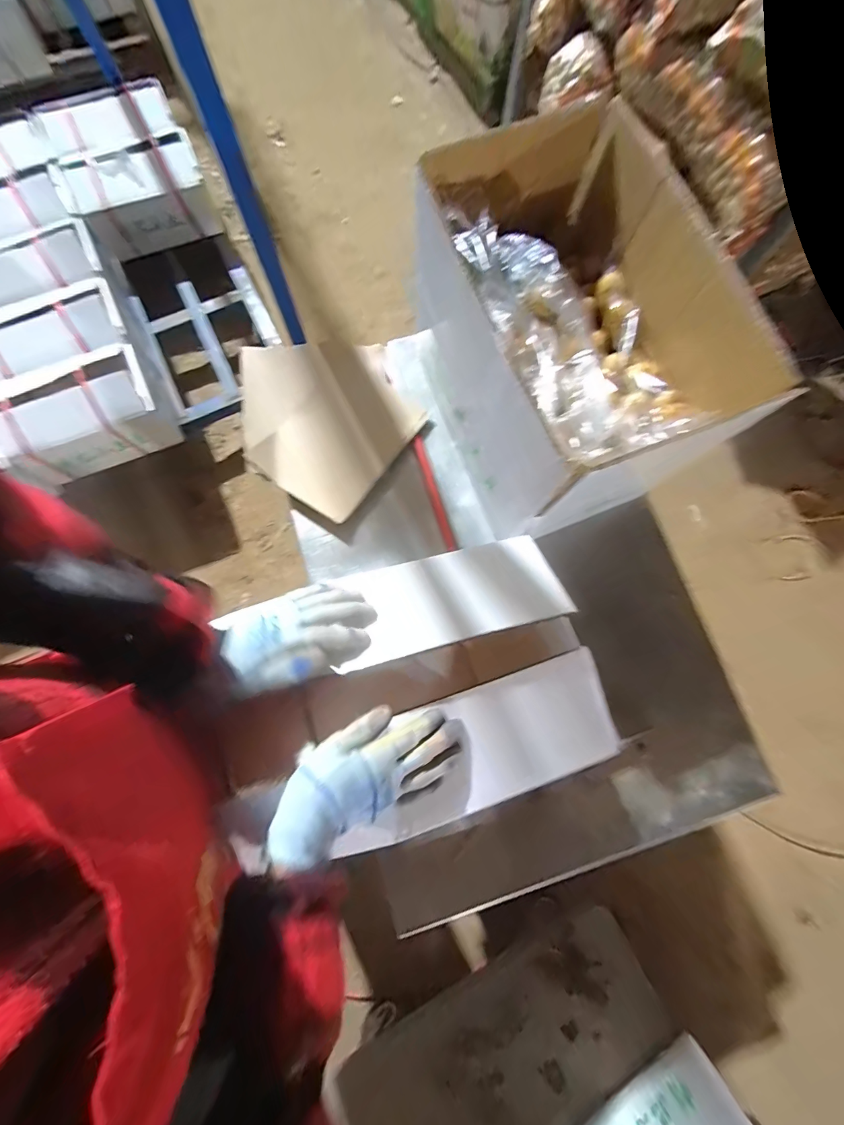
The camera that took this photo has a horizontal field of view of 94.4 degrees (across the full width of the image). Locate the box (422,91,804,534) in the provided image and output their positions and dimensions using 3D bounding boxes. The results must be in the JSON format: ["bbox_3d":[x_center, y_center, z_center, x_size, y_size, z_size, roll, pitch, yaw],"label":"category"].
[{"bbox_3d":[0.181,-0.284,0.546,0.252,0.287,0.413,-18,79,-6],"label":"box"}]

